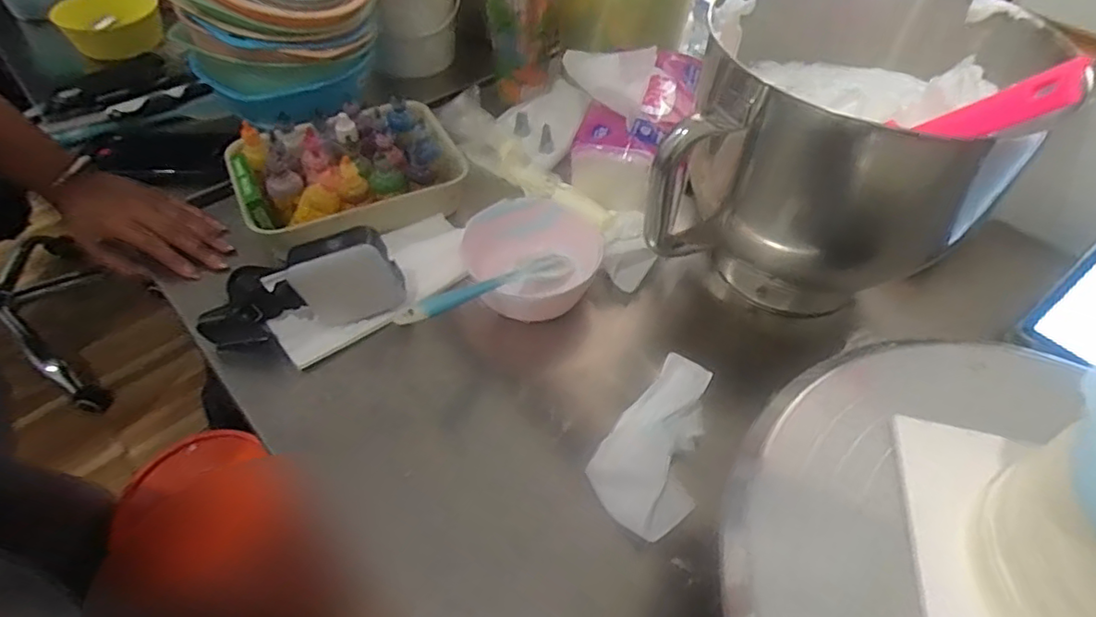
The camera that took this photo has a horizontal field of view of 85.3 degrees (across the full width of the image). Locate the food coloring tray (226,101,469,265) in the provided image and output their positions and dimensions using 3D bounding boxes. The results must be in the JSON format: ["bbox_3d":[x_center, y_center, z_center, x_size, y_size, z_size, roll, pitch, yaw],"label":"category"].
[{"bbox_3d":[-0.184,-0.128,0.559,0.193,0.064,0.131,-22,54,-20],"label":"food coloring tray"}]

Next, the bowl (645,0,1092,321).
[{"bbox_3d":[0.215,-0.109,0.479,0.222,0.220,0.210,18,52,12],"label":"bowl"}]

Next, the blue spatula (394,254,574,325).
[{"bbox_3d":[-0.039,-0.017,0.454,0.020,0.018,0.190,34,30,23],"label":"blue spatula"}]

